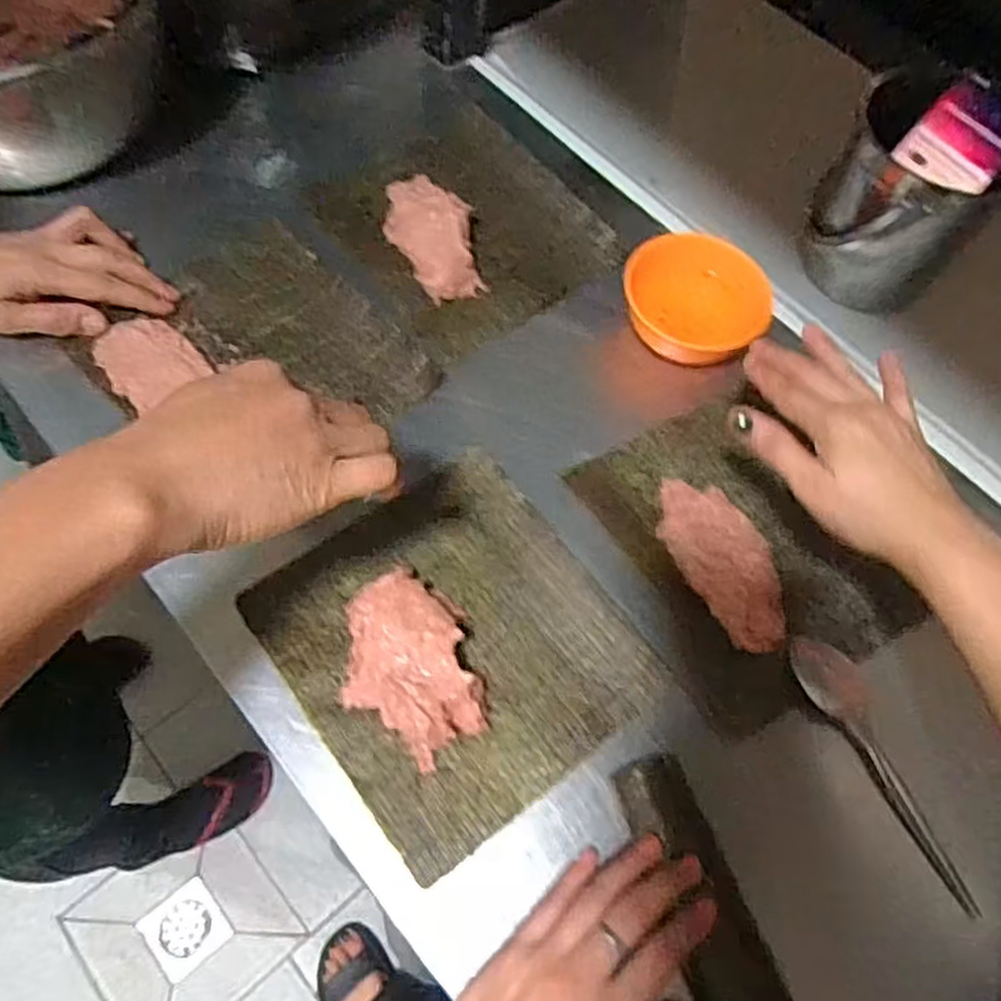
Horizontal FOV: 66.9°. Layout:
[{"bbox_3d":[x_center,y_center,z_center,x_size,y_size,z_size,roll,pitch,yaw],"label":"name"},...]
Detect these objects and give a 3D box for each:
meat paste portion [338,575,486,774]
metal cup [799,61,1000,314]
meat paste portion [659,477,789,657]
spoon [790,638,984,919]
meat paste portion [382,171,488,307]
[{"bbox_3d":[-0.053,0.096,0.439,0.073,0.032,0.103,-11,65,-11],"label":"meat paste portion"},{"bbox_3d":[0.311,-0.234,0.587,0.119,0.126,0.111,-32,70,-19],"label":"metal cup"},{"bbox_3d":[0.143,0.036,0.486,0.054,0.024,0.122,-23,68,-16],"label":"meat paste portion"},{"bbox_3d":[0.231,0.155,0.450,0.031,0.014,0.165,-25,68,-17],"label":"spoon"},{"bbox_3d":[-0.052,-0.207,0.584,0.063,0.031,0.108,-13,65,-12],"label":"meat paste portion"}]

